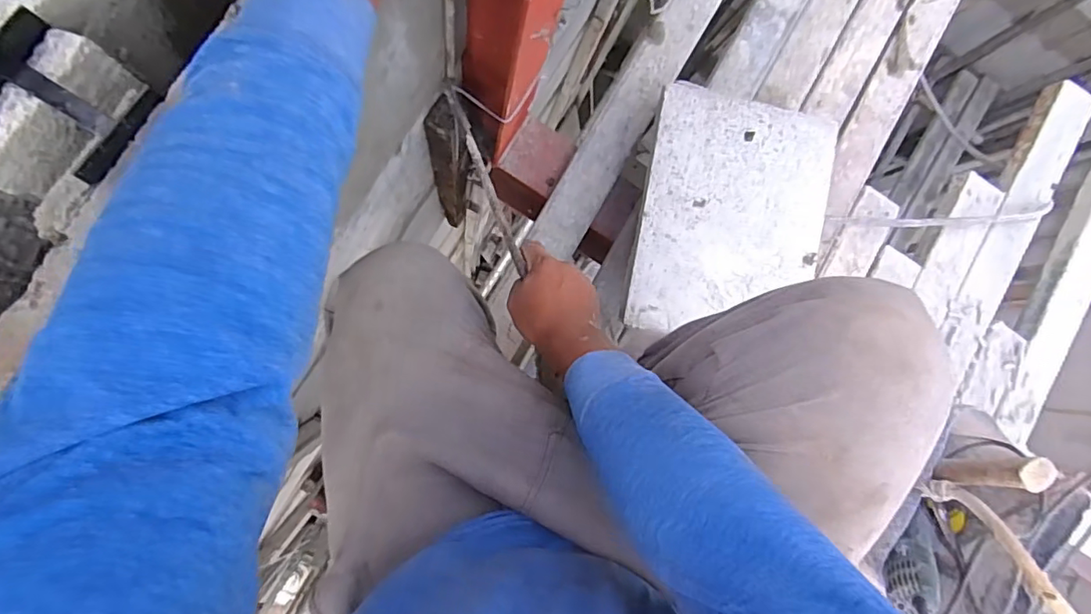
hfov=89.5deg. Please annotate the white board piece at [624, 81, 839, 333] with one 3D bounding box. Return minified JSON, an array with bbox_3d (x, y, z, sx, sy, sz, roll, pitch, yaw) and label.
[{"bbox_3d":[0.266,-0.125,0.774,0.258,0.012,0.337,11,87,-8],"label":"white board piece"}]

